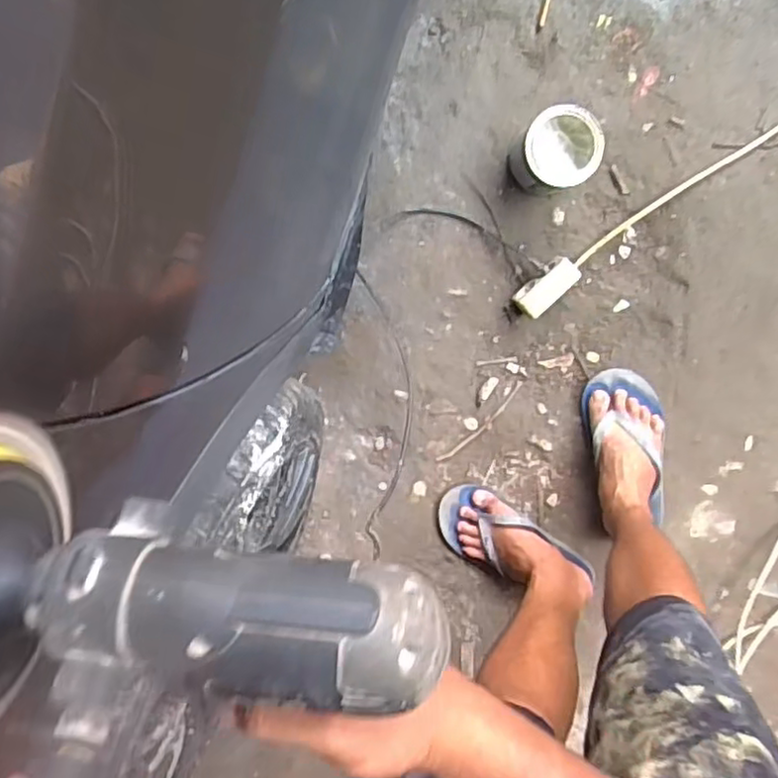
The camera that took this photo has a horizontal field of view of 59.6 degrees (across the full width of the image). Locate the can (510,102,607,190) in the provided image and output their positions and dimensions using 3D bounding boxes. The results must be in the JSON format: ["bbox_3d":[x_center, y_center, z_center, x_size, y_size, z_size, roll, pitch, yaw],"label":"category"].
[{"bbox_3d":[0.241,-0.344,0.992,0.121,0.126,0.108,26,100,4],"label":"can"}]

